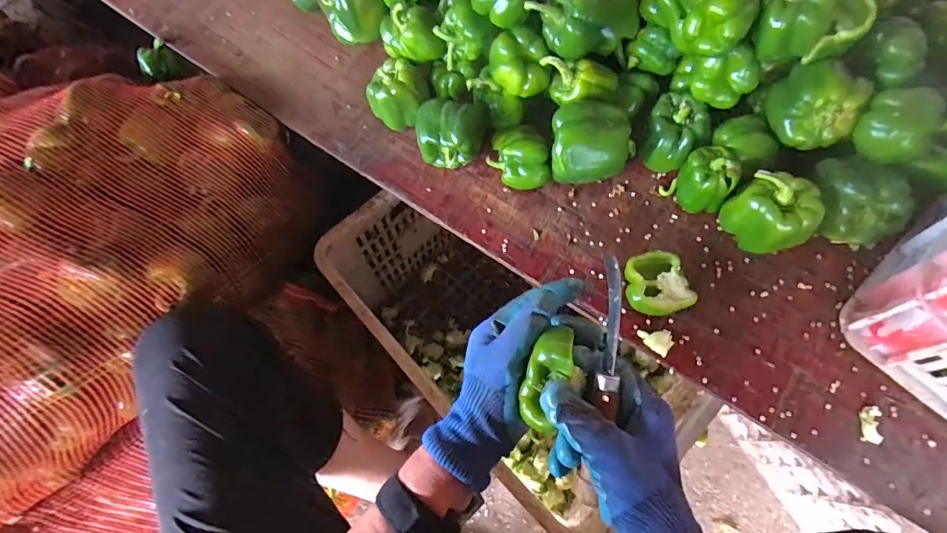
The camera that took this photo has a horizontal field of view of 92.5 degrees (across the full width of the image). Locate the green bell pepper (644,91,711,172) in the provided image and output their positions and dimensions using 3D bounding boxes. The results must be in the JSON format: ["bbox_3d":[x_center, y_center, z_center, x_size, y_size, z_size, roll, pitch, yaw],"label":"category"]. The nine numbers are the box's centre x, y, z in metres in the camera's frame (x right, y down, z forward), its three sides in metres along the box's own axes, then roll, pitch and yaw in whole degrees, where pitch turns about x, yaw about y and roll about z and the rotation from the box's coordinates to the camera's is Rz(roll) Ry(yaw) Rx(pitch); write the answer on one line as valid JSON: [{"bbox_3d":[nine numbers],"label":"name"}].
[{"bbox_3d":[0.240,-0.157,0.540,0.069,0.056,0.071,27,69,13],"label":"green bell pepper"}]

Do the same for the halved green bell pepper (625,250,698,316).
[{"bbox_3d":[0.199,0.020,0.499,0.068,0.025,0.069,-1,65,1],"label":"halved green bell pepper"}]

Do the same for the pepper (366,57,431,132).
[{"bbox_3d":[-0.097,-0.224,0.611,0.079,0.076,0.070,24,68,12],"label":"pepper"}]

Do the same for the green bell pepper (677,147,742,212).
[{"bbox_3d":[0.264,-0.097,0.514,0.055,0.063,0.058,12,66,7],"label":"green bell pepper"}]

